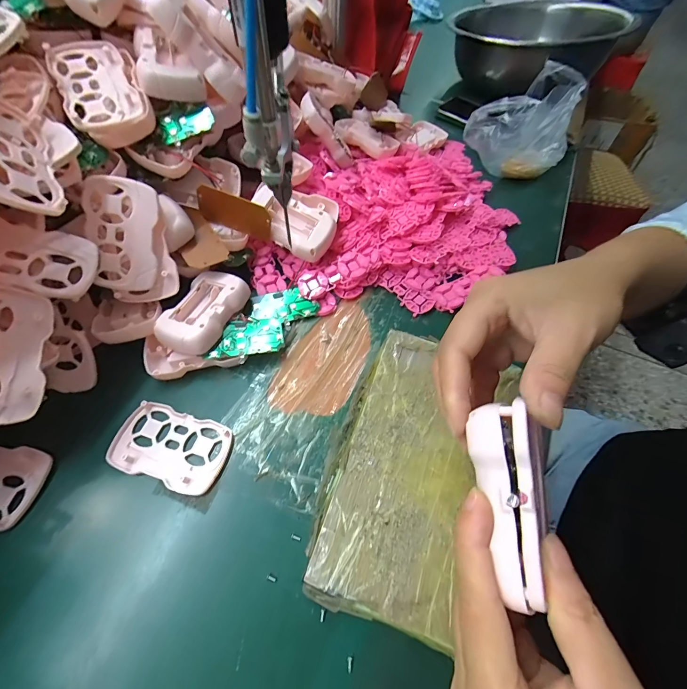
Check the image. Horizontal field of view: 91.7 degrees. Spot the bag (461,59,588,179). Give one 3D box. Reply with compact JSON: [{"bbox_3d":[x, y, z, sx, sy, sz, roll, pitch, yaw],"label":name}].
[{"bbox_3d":[0.263,-0.321,0.479,0.133,0.087,0.156,33,61,16],"label":"bag"}]

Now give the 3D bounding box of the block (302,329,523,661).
[{"bbox_3d":[0.050,0.088,0.255,0.107,0.028,0.201,24,58,11],"label":"block"}]

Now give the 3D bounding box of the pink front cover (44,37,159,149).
[{"bbox_3d":[-0.198,-0.207,0.277,0.059,0.027,0.085,-23,81,-15],"label":"pink front cover"}]

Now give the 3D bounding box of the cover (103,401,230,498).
[{"bbox_3d":[-0.136,0.079,0.262,0.089,0.004,0.054,17,57,7],"label":"cover"}]

